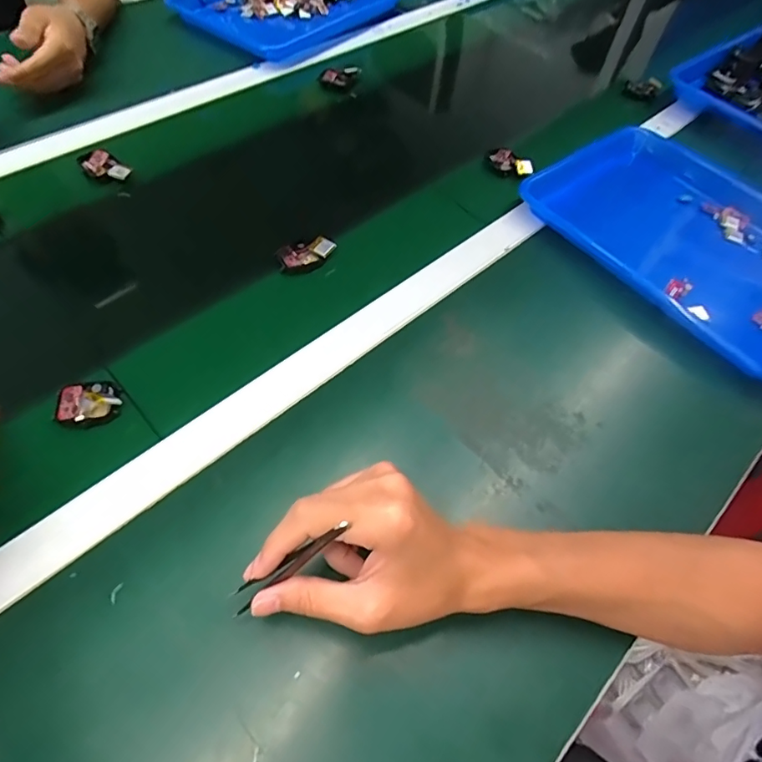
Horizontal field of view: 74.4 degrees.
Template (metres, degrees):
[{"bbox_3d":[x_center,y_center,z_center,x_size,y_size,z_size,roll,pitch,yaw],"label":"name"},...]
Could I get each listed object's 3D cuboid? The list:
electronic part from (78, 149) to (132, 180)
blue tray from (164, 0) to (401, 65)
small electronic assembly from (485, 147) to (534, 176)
[{"bbox_3d":[-0.315,-0.245,0.568,0.066,0.011,0.038,36,59,19],"label":"electronic part"},{"bbox_3d":[-0.150,-0.622,0.824,0.251,0.040,0.330,32,58,17],"label":"blue tray"},{"bbox_3d":[0.159,-0.274,0.626,0.025,0.018,0.059,-38,65,-27],"label":"small electronic assembly"}]

